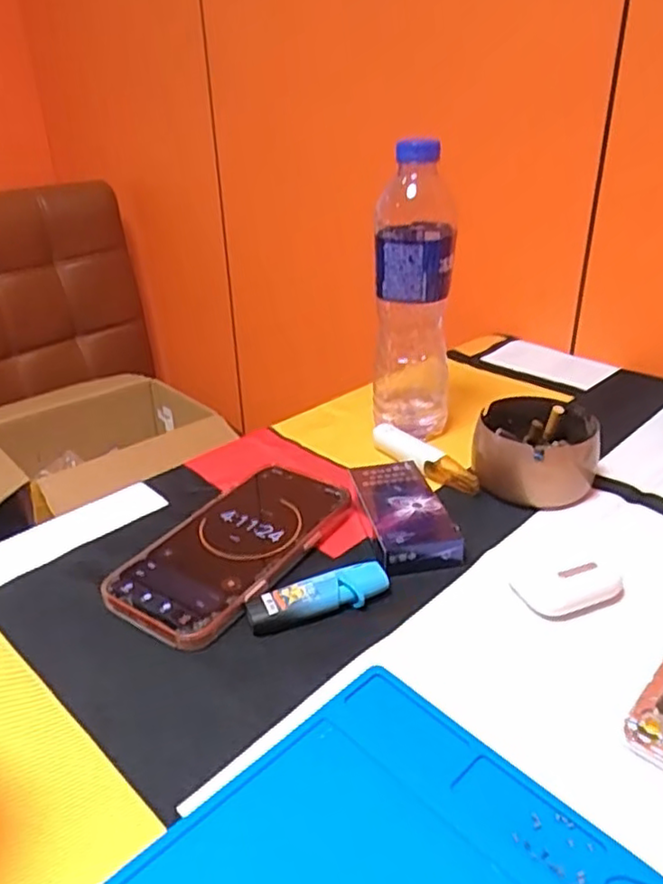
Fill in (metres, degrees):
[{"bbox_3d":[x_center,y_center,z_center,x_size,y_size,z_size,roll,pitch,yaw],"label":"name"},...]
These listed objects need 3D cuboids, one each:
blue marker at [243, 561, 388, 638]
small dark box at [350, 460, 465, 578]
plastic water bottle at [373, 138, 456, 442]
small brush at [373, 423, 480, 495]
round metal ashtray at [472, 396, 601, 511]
[{"bbox_3d":[-0.007,0.089,0.387,0.083,0.014,0.022,-11,30,-16],"label":"blue marker"},{"bbox_3d":[0.049,0.049,0.450,0.051,0.024,0.094,-6,29,-9],"label":"small dark box"},{"bbox_3d":[0.065,-0.118,0.528,0.059,0.210,0.062,3,29,9],"label":"plastic water bottle"},{"bbox_3d":[0.071,0.013,0.517,0.019,0.021,0.098,-24,36,-34],"label":"small brush"},{"bbox_3d":[0.150,0.008,0.495,0.085,0.048,0.083,-1,29,1],"label":"round metal ashtray"}]

